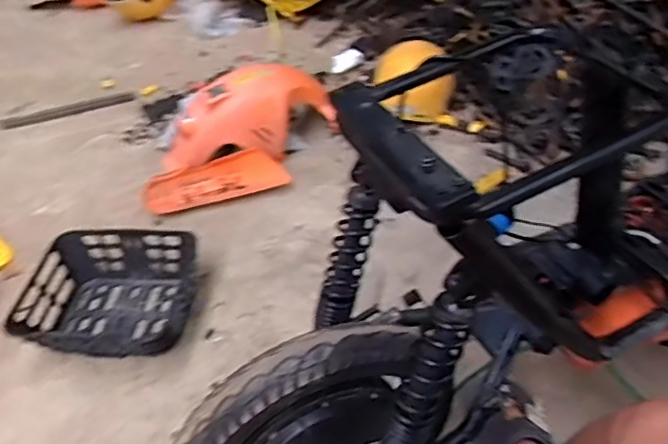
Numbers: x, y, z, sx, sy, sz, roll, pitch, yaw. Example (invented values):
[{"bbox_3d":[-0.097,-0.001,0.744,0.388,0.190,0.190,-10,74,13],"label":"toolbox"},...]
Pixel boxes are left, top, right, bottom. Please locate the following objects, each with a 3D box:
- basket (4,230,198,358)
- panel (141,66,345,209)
[{"bbox_3d":[-0.443,0.150,1.186,0.323,0.105,0.274,3,46,10],"label":"basket"},{"bbox_3d":[-0.234,-0.227,1.454,0.486,0.215,0.265,-12,45,-5],"label":"panel"}]

